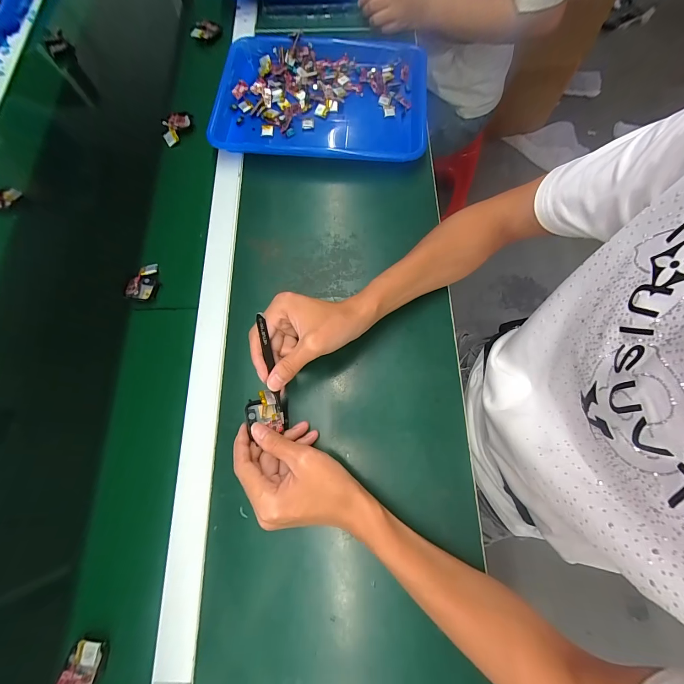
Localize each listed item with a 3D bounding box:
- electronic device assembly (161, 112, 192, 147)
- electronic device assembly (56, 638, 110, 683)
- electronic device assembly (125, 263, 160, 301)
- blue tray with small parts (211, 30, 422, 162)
[{"bbox_3d":[-0.276,-0.356,0.511,0.043,0.015,0.057,6,73,4],"label":"electronic device assembly"},{"bbox_3d":[-0.256,0.322,0.304,0.037,0.015,0.047,19,75,7],"label":"electronic device assembly"},{"bbox_3d":[-0.276,-0.084,0.427,0.035,0.016,0.055,2,73,3],"label":"electronic device assembly"},{"bbox_3d":[-0.038,-0.409,0.512,0.350,0.034,0.258,5,73,3],"label":"blue tray with small parts"}]

